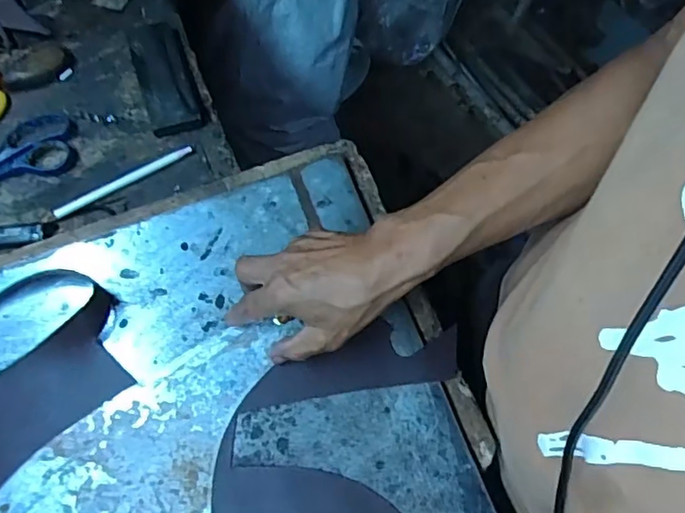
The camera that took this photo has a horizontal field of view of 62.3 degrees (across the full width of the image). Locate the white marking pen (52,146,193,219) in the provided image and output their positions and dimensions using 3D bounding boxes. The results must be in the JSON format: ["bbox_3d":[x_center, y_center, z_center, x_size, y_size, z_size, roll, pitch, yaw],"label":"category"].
[{"bbox_3d":[-0.216,-0.077,0.558,0.143,0.014,0.014,-25,67,-13],"label":"white marking pen"}]

